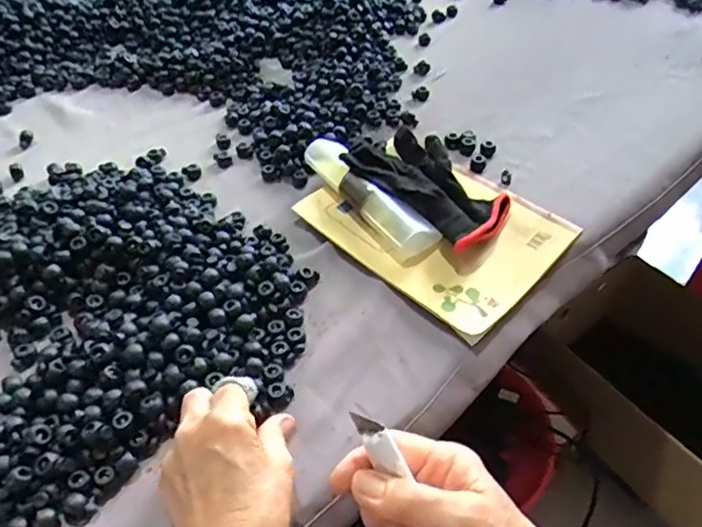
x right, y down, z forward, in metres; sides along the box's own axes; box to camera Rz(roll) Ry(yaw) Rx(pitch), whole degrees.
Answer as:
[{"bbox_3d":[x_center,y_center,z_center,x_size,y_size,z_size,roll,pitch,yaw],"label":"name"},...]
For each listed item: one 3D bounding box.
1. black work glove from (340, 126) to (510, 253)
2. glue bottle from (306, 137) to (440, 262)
[{"bbox_3d":[0.065,-0.079,0.510,0.089,0.029,0.164,-35,54,-25],"label":"black work glove"},{"bbox_3d":[0.014,-0.058,0.513,0.033,0.041,0.154,-29,51,-21],"label":"glue bottle"}]

